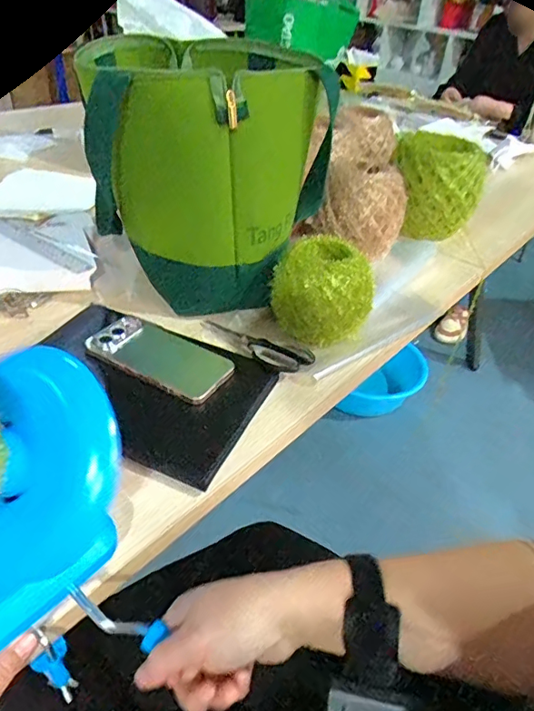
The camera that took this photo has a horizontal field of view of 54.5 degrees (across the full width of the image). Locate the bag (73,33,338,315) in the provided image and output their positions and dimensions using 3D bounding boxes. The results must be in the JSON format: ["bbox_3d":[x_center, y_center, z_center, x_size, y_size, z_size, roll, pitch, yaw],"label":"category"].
[{"bbox_3d":[-0.076,-0.236,0.669,0.271,0.280,0.244,-1,38,-9],"label":"bag"}]

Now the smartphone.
[{"bbox_3d":[-0.115,0.001,0.571,0.155,0.008,0.085,25,41,18],"label":"smartphone"}]

